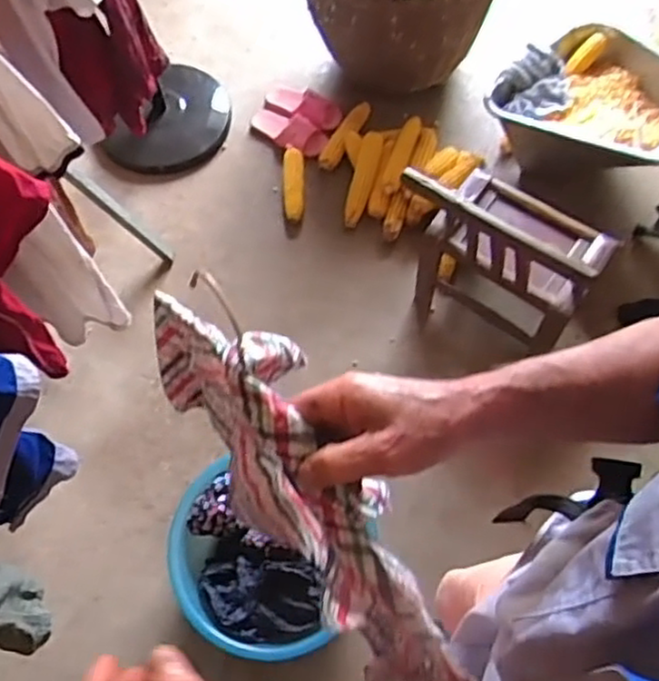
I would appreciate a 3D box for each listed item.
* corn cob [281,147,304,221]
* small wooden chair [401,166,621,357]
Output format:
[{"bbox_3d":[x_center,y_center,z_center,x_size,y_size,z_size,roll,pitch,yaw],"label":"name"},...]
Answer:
[{"bbox_3d":[-0.093,-0.405,1.783,0.046,0.044,0.204,-3,65,0],"label":"corn cob"},{"bbox_3d":[0.355,-0.191,1.392,0.350,0.518,0.320,34,71,16],"label":"small wooden chair"}]

